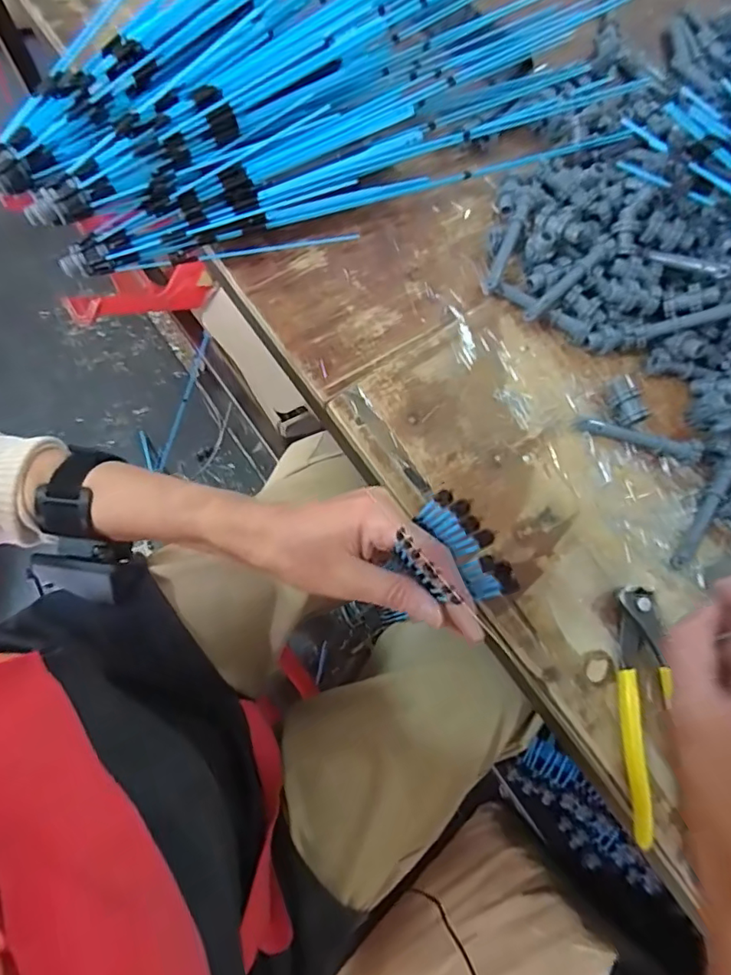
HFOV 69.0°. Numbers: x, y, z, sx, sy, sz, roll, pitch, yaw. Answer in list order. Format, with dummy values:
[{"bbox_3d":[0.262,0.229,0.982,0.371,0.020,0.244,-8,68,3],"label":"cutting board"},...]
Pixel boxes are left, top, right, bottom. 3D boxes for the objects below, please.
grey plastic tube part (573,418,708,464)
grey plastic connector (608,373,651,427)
[{"bbox_3d":[0.214,-0.039,0.416,0.095,0.013,0.013,18,74,0],"label":"grey plastic tube part"},{"bbox_3d":[0.207,-0.069,0.424,0.018,0.021,0.042,-10,76,-8],"label":"grey plastic connector"}]

